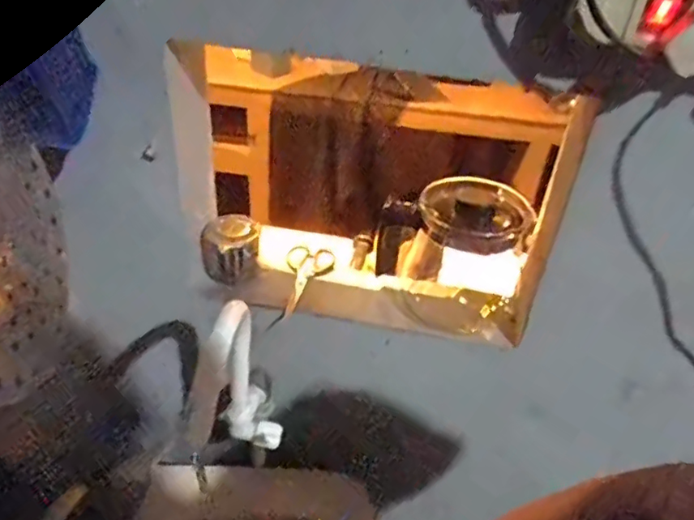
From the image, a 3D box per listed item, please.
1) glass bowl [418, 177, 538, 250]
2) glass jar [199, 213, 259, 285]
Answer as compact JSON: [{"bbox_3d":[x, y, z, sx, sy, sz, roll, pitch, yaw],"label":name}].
[{"bbox_3d":[0.147,-0.047,0.666,0.117,0.054,0.116,3,36,-2],"label":"glass bowl"},{"bbox_3d":[-0.148,-0.015,0.728,0.067,0.064,0.067,-2,37,-9],"label":"glass jar"}]

